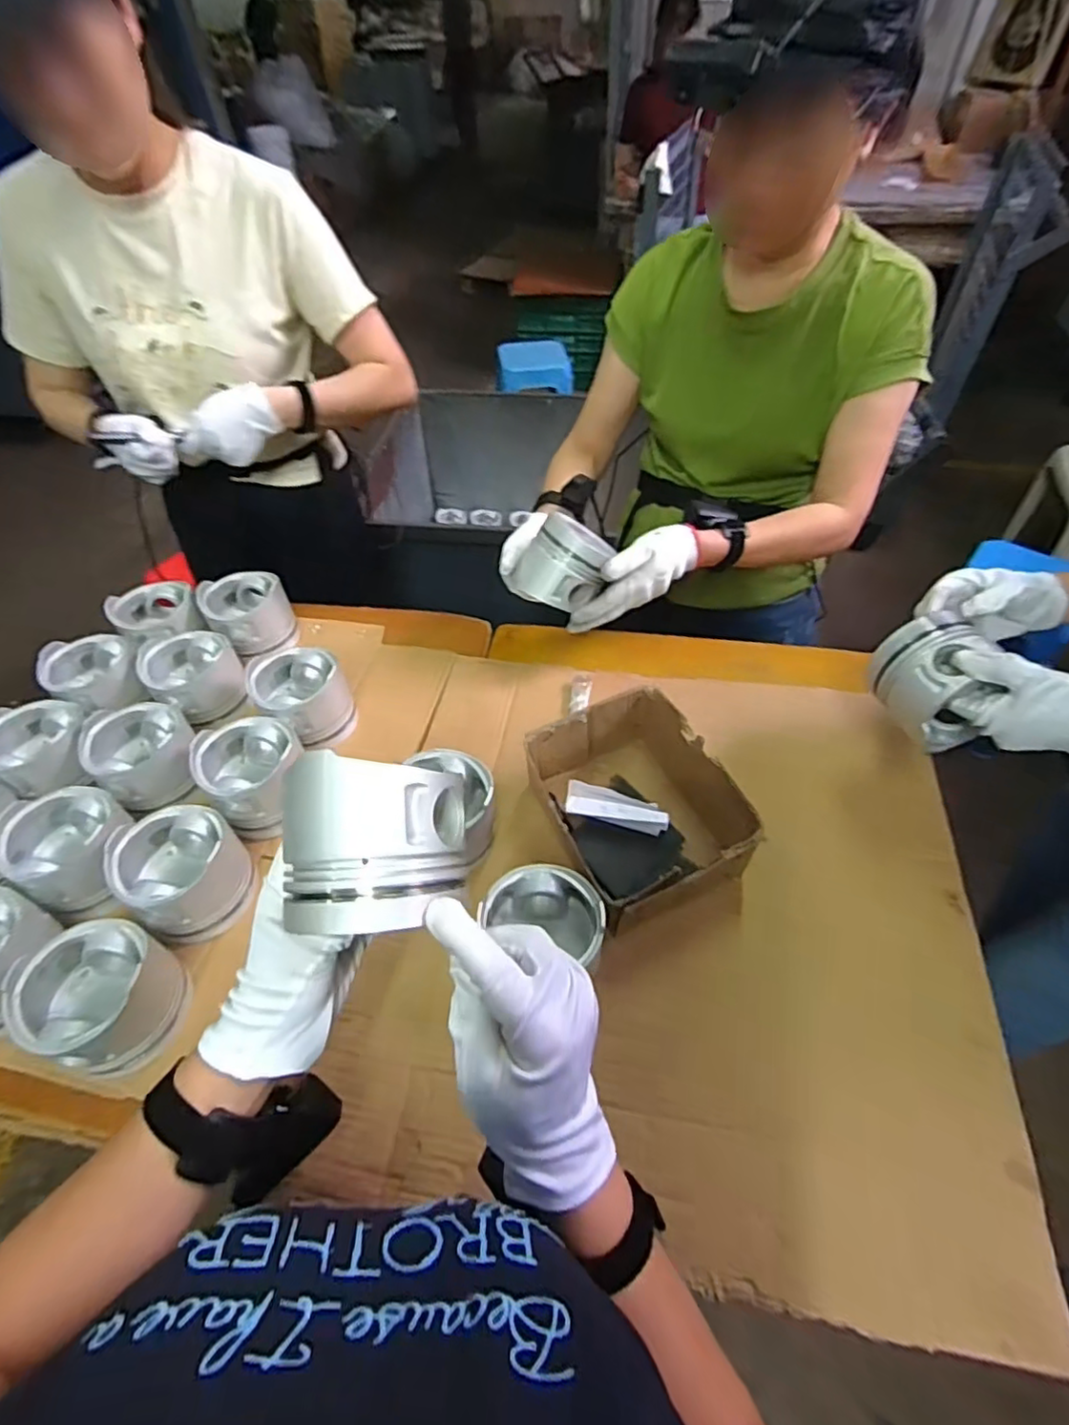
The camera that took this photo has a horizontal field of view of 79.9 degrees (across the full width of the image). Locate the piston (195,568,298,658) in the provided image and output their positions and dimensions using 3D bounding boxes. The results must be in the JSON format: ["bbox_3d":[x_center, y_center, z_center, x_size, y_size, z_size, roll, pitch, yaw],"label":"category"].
[{"bbox_3d":[-0.382,-0.130,0.859,0.109,0.078,0.093,29,57,25],"label":"piston"}]

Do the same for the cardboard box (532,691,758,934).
[{"bbox_3d":[0.104,0.094,0.647,0.183,0.094,0.201,-22,52,-15],"label":"cardboard box"}]

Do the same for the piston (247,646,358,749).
[{"bbox_3d":[-0.273,-0.014,0.762,0.101,0.084,0.109,-34,56,-23],"label":"piston"}]

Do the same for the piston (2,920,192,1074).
[{"bbox_3d":[-0.357,0.236,0.529,0.101,0.082,0.103,-2,50,2],"label":"piston"}]

